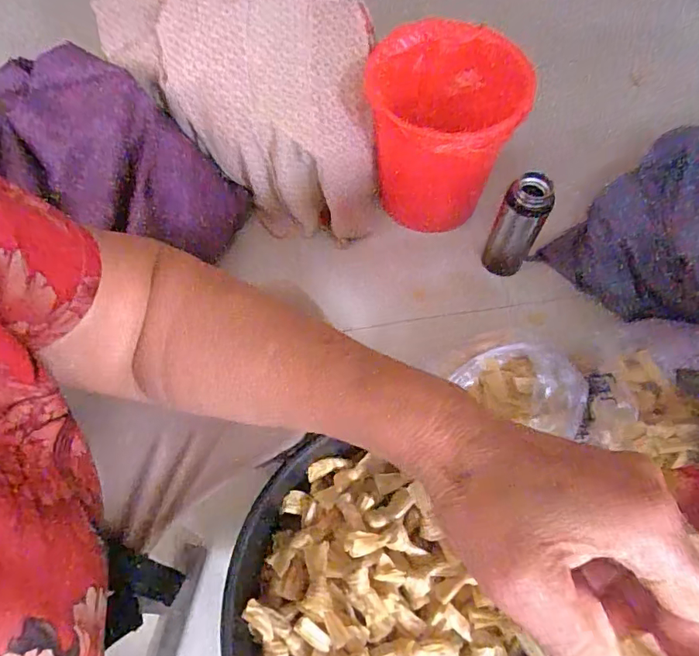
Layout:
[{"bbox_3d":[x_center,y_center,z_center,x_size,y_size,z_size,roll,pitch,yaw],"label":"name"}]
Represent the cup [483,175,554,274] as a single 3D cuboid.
[{"bbox_3d":[0.275,-0.162,0.806,0.074,0.193,0.058,25,68,12],"label":"cup"}]

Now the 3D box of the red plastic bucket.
[{"bbox_3d":[0.157,-0.342,0.854,0.249,0.264,0.232,-1,65,1],"label":"red plastic bucket"}]

